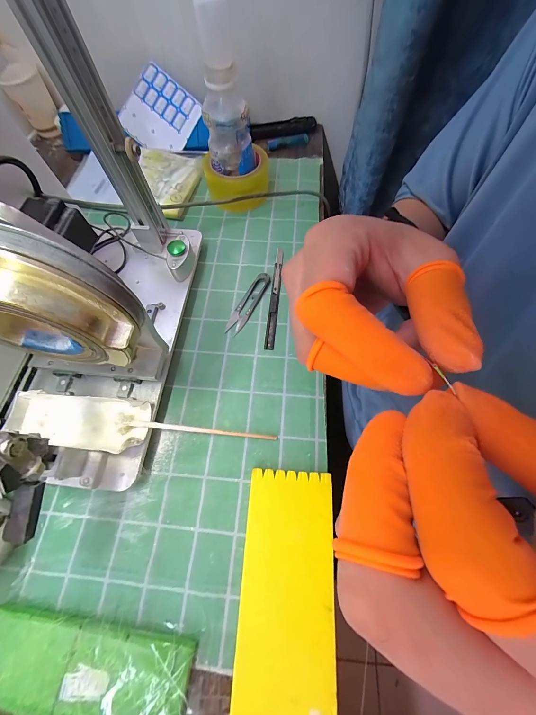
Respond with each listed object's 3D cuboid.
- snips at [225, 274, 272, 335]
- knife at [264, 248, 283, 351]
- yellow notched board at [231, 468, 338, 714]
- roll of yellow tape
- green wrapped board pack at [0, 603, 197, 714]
[{"bbox_3d":[-0.026,-0.074,0.361,0.024,0.010,0.097,26,69,12],"label":"snips"},{"bbox_3d":[0.010,-0.086,0.365,0.012,0.008,0.159,5,67,3],"label":"knife"},{"bbox_3d":[0.012,0.271,0.200,0.078,0.006,0.336,4,66,1],"label":"yellow notched board"},{"bbox_3d":[-0.047,-0.285,0.434,0.101,0.054,0.101,0,66,1],"label":"roll of yellow tape"},{"bbox_3d":[-0.153,0.254,0.218,0.179,0.015,0.058,5,67,3],"label":"green wrapped board pack"}]

